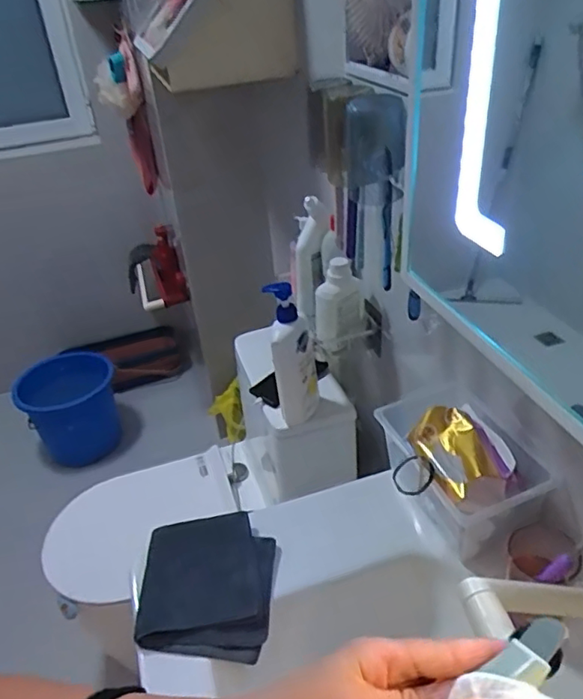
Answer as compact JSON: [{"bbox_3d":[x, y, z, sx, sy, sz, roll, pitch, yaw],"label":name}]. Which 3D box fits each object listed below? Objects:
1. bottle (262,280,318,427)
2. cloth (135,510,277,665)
[{"bbox_3d":[0.005,0.016,1.041,0.076,0.279,0.066,-5,34,1],"label":"bottle"},{"bbox_3d":[-0.101,0.280,0.705,0.151,0.027,0.179,-2,34,4],"label":"cloth"}]

